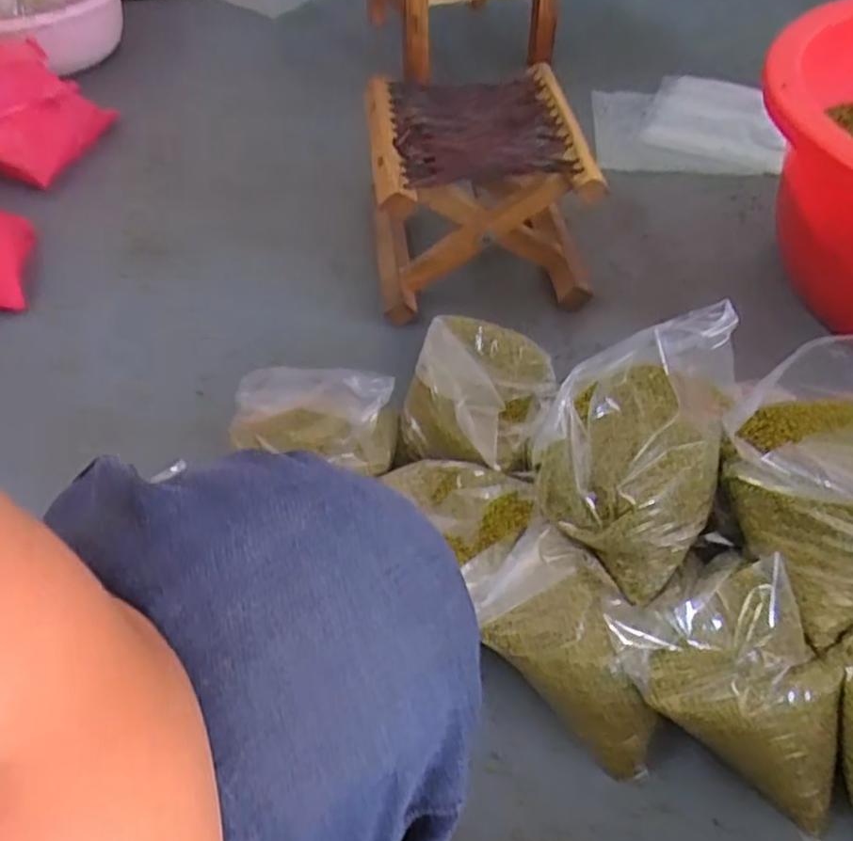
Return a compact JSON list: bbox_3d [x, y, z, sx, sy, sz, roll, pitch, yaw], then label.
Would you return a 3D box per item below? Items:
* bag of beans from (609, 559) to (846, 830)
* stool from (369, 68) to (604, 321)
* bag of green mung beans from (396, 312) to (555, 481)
[{"bbox_3d":[0.231,0.196,0.542,0.133,0.118,0.169,-26,55,-19],"label":"bag of beans"},{"bbox_3d":[0.063,-0.281,0.903,0.255,0.180,0.235,-5,51,-3],"label":"stool"},{"bbox_3d":[0.052,-0.019,0.734,0.143,0.081,0.146,18,54,15],"label":"bag of green mung beans"}]

